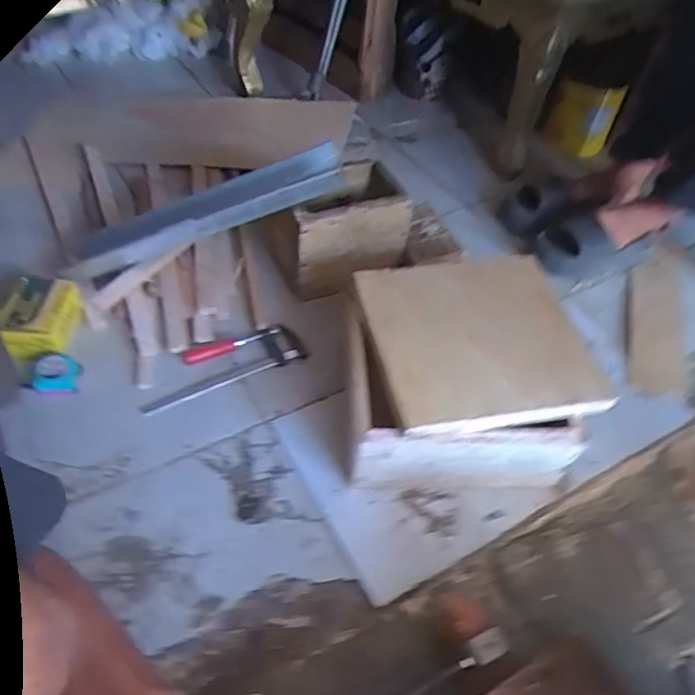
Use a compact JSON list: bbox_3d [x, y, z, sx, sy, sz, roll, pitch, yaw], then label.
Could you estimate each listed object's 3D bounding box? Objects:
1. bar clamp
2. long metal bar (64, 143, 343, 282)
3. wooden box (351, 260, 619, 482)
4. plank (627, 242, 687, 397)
[{"bbox_3d":[-0.188,0.024,0.879,0.254,0.024,0.080,-21,54,-23],"label":"bar clamp"},{"bbox_3d":[-0.231,-0.209,0.907,0.462,0.062,0.084,-18,49,10],"label":"long metal bar"},{"bbox_3d":[0.160,0.037,0.805,0.318,0.196,0.259,1,49,-5],"label":"wooden box"},{"bbox_3d":[0.546,-0.054,1.028,0.090,0.016,0.341,16,54,8],"label":"plank"}]

